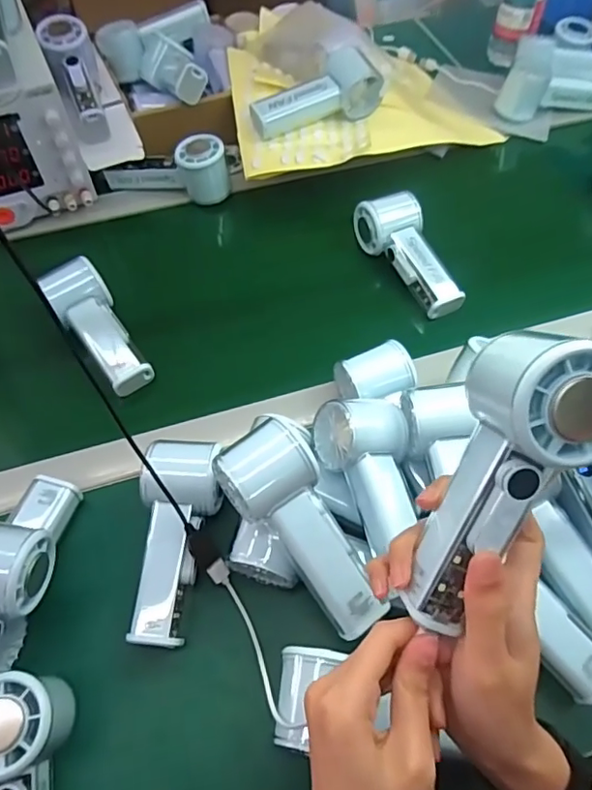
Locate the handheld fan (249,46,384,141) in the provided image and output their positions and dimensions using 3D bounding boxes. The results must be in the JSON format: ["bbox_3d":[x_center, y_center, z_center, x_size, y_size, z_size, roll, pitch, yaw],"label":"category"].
[{"bbox_3d":[0.017,-0.350,0.630,0.152,0.051,0.073,-21,60,-12],"label":"handheld fan"}]

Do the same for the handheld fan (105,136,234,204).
[{"bbox_3d":[-0.153,-0.263,0.642,0.146,0.062,0.049,-6,58,-3],"label":"handheld fan"}]

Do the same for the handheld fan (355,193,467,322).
[{"bbox_3d":[0.125,-0.149,0.583,0.055,0.046,0.149,-26,74,-15],"label":"handheld fan"}]

